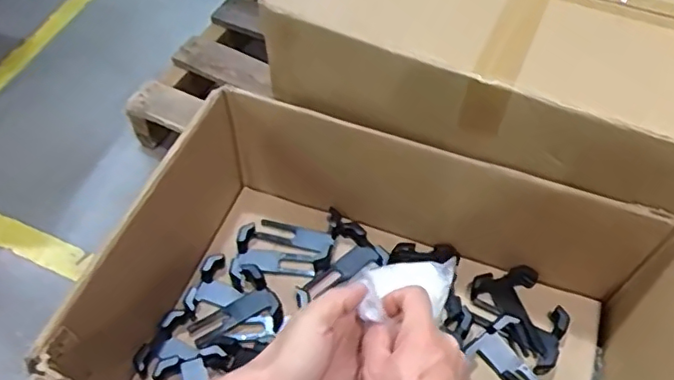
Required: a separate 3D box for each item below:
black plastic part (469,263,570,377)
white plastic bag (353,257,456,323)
[{"bbox_3d":[0.252,0.157,0.766,0.089,0.022,0.140,-29,60,-18],"label":"black plastic part"},{"bbox_3d":[0.064,0.083,0.509,0.101,0.021,0.047,-6,53,-31],"label":"white plastic bag"}]

